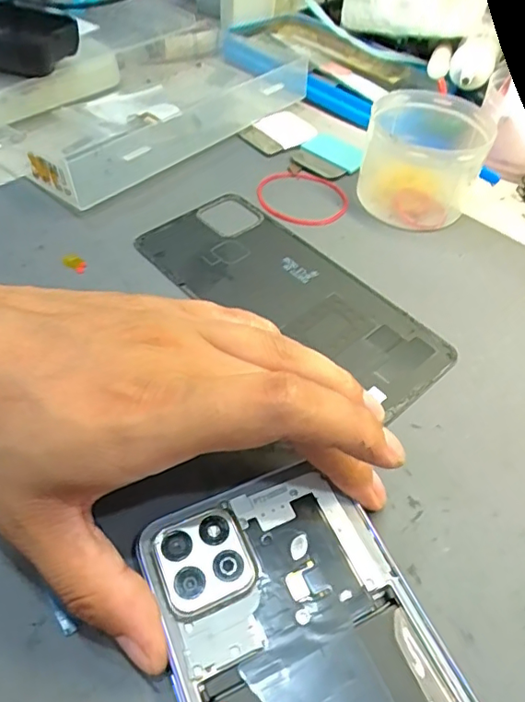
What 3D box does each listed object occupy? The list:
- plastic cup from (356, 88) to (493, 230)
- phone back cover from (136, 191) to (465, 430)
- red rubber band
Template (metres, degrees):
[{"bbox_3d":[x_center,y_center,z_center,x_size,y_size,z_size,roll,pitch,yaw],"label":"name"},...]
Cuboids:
[{"bbox_3d":[0.090,-0.109,0.300,0.064,0.046,0.072,13,51,6],"label":"plastic cup"},{"bbox_3d":[0.012,-0.029,0.255,0.070,0.004,0.156,-36,61,-29],"label":"phone back cover"},{"bbox_3d":[0.023,-0.089,0.305,0.051,0.004,0.052,-2,50,-6],"label":"red rubber band"}]

